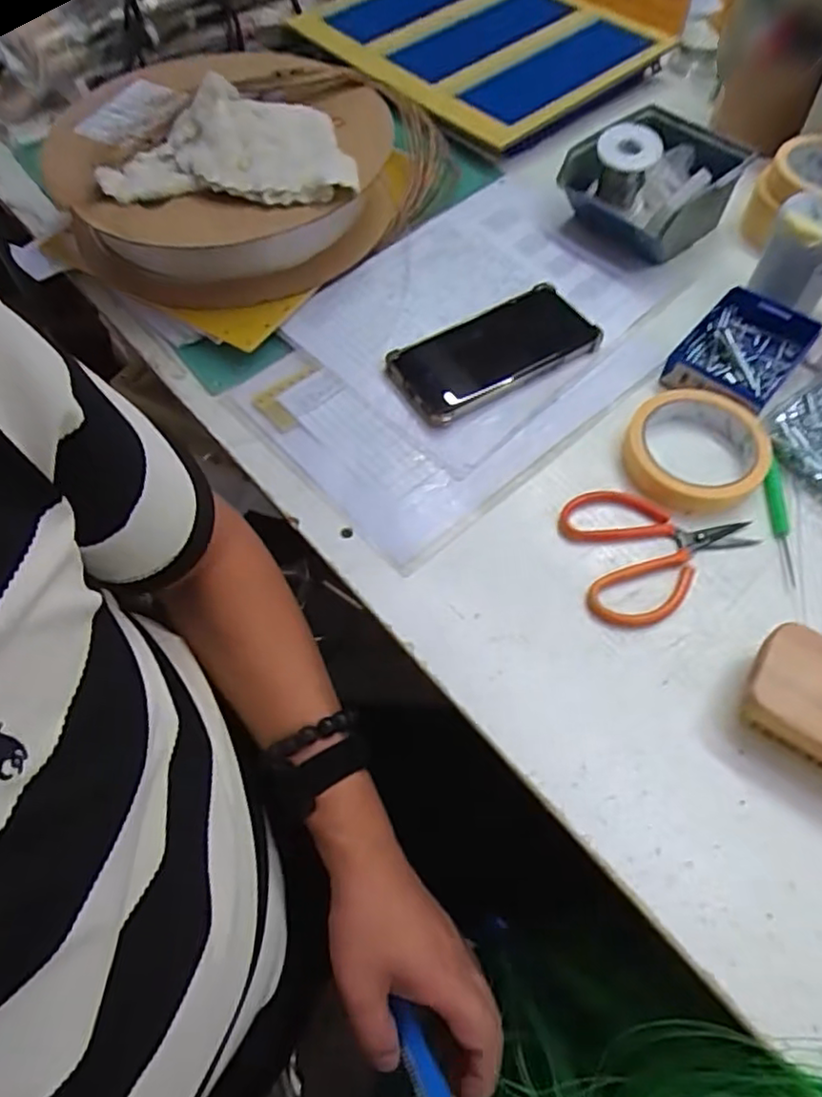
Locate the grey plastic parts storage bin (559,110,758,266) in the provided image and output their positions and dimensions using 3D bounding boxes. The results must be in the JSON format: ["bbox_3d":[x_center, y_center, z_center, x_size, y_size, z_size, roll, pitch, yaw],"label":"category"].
[{"bbox_3d":[0.223,-0.334,0.591,0.139,0.074,0.128,-28,63,-15],"label":"grey plastic parts storage bin"}]

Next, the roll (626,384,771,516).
[{"bbox_3d":[0.203,-0.072,0.461,0.093,0.018,0.110,33,65,19],"label":"roll"}]

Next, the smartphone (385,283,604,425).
[{"bbox_3d":[0.067,-0.162,0.530,0.165,0.011,0.082,-29,63,-15],"label":"smartphone"}]

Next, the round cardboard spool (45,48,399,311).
[{"bbox_3d":[-0.166,-0.361,0.604,0.282,0.103,0.309,-1,59,1],"label":"round cardboard spool"}]

